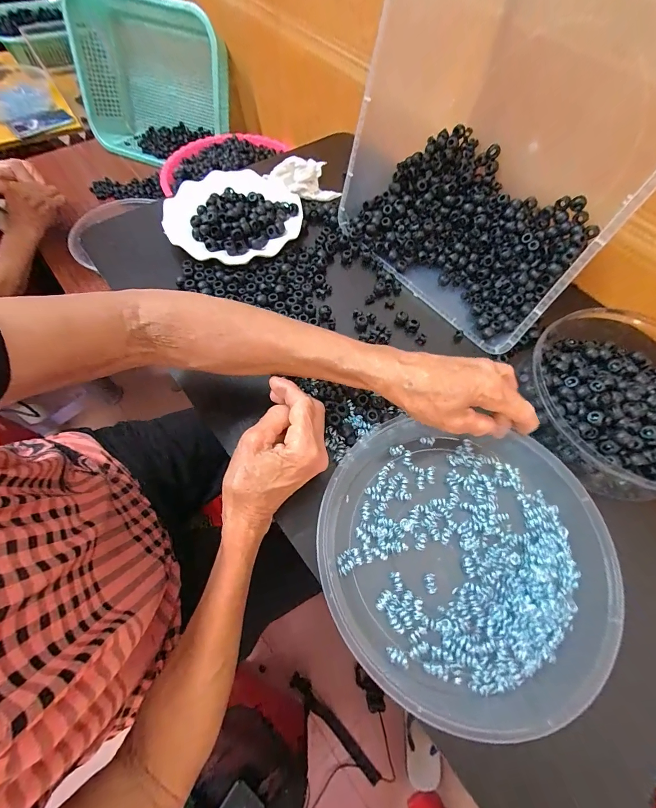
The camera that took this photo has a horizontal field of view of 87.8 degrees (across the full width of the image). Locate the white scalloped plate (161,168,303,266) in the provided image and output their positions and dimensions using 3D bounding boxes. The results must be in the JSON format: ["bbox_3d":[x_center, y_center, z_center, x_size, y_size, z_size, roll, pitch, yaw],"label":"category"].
[{"bbox_3d":[-0.123,-0.269,0.471,0.169,0.020,0.173,1,63,-2],"label":"white scalloped plate"}]

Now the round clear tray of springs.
[{"bbox_3d":[0.109,0.125,0.288,0.226,0.038,0.216,1,63,-2],"label":"round clear tray of springs"}]

